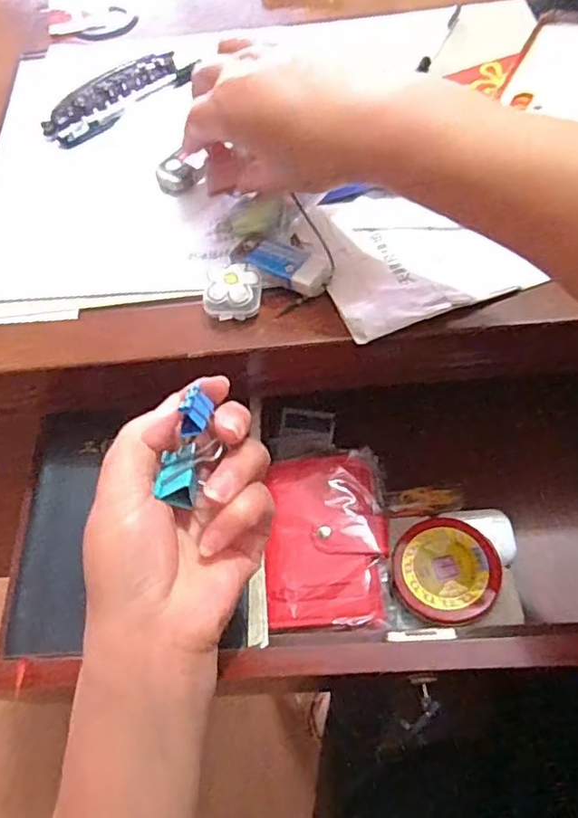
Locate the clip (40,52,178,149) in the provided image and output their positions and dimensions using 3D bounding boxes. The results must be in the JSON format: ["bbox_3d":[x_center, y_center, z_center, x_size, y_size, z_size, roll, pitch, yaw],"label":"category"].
[{"bbox_3d":[-0.142,-0.251,0.472,0.040,0.016,0.119,36,68,23],"label":"clip"}]

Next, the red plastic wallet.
[{"bbox_3d":[0.025,0.084,0.394,0.080,0.014,0.111,-5,58,2],"label":"red plastic wallet"}]

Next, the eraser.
[{"bbox_3d":[-0.001,-0.088,0.364,0.051,0.010,0.023,27,65,19],"label":"eraser"}]

